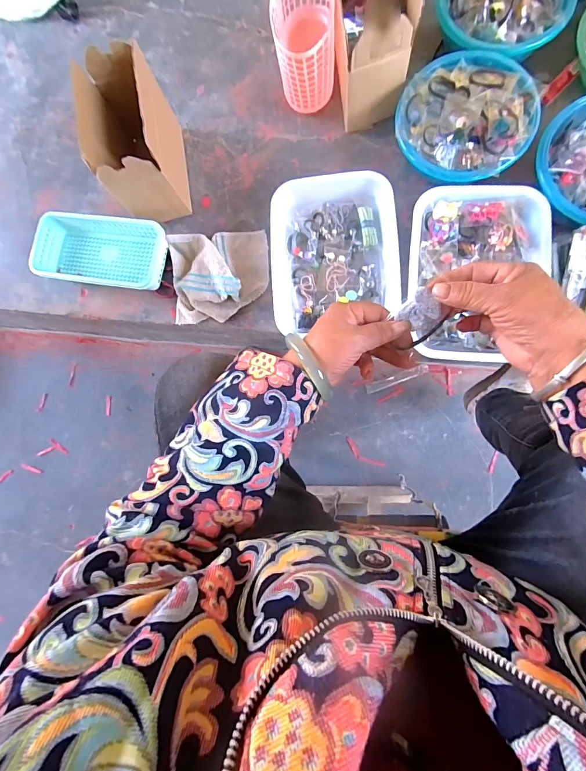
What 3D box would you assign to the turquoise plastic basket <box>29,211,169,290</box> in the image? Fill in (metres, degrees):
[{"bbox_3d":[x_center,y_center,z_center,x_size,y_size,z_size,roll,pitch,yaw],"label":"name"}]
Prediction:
[{"bbox_3d":[-0.373,-0.264,0.705,0.251,0.056,0.134,9,85,7],"label":"turquoise plastic basket"}]

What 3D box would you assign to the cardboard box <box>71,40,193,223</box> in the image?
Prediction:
[{"bbox_3d":[-0.277,-0.432,0.648,0.108,0.186,0.225,-8,83,5],"label":"cardboard box"}]

